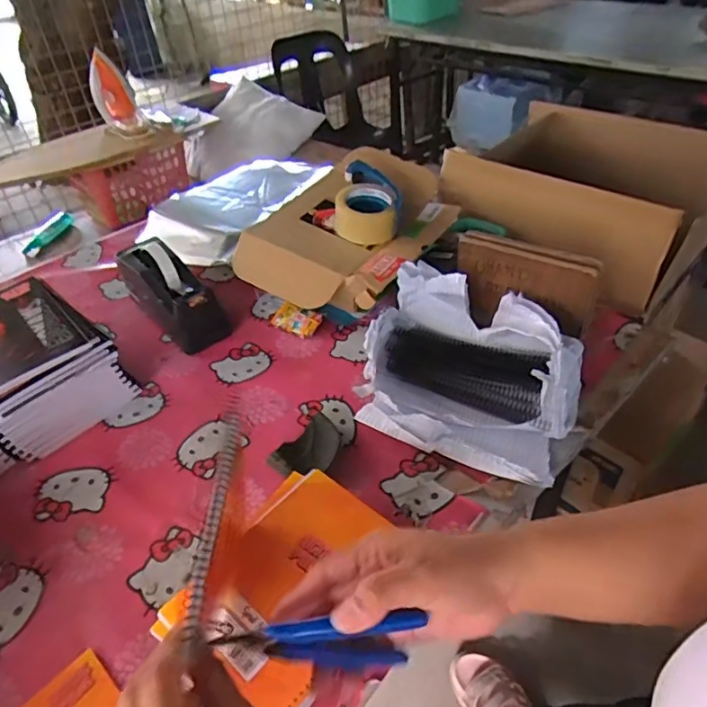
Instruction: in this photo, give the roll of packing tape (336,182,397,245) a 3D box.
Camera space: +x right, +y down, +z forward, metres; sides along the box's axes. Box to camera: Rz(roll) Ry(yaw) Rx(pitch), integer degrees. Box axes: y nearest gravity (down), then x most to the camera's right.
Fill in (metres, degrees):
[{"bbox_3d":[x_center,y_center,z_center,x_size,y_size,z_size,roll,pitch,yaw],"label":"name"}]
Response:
[{"bbox_3d":[0.021,-0.231,0.895,0.100,0.056,0.092,1,42,6],"label":"roll of packing tape"}]

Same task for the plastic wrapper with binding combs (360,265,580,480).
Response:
[{"bbox_3d":[0.142,0.017,0.686,0.256,0.099,0.227,18,46,22],"label":"plastic wrapper with binding combs"}]

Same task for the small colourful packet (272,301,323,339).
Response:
[{"bbox_3d":[-0.088,-0.052,0.836,0.077,0.015,0.045,22,84,28],"label":"small colourful packet"}]

